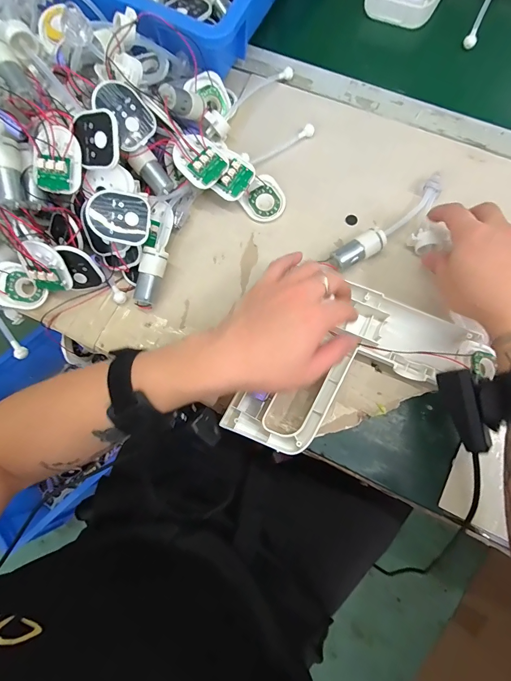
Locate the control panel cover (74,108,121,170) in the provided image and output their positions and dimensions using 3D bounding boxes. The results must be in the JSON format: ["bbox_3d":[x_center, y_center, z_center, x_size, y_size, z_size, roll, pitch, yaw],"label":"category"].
[{"bbox_3d":[-0.146,-0.185,0.326,0.049,0.009,0.048,10,108,22],"label":"control panel cover"}]

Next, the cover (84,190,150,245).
[{"bbox_3d":[-0.136,-0.125,0.354,0.058,0.015,0.048,6,90,-19],"label":"cover"}]

